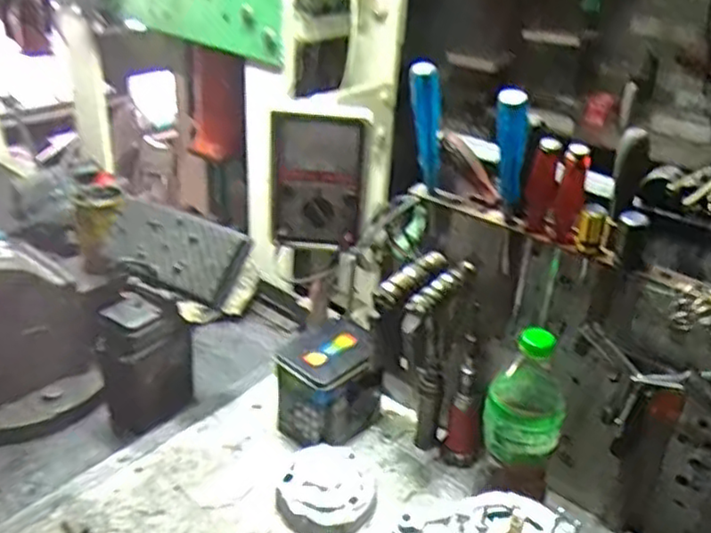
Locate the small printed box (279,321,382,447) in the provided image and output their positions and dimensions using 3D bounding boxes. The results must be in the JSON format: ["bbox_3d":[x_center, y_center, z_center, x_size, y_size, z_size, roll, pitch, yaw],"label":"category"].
[{"bbox_3d":[-0.034,0.157,0.908,0.107,0.125,0.125,27,37,35],"label":"small printed box"}]

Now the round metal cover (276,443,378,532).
[{"bbox_3d":[-0.031,0.263,0.809,0.110,0.035,0.113,3,30,-2],"label":"round metal cover"}]

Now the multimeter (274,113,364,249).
[{"bbox_3d":[-0.045,-0.102,0.839,0.113,0.155,0.043,0,30,-6],"label":"multimeter"}]

